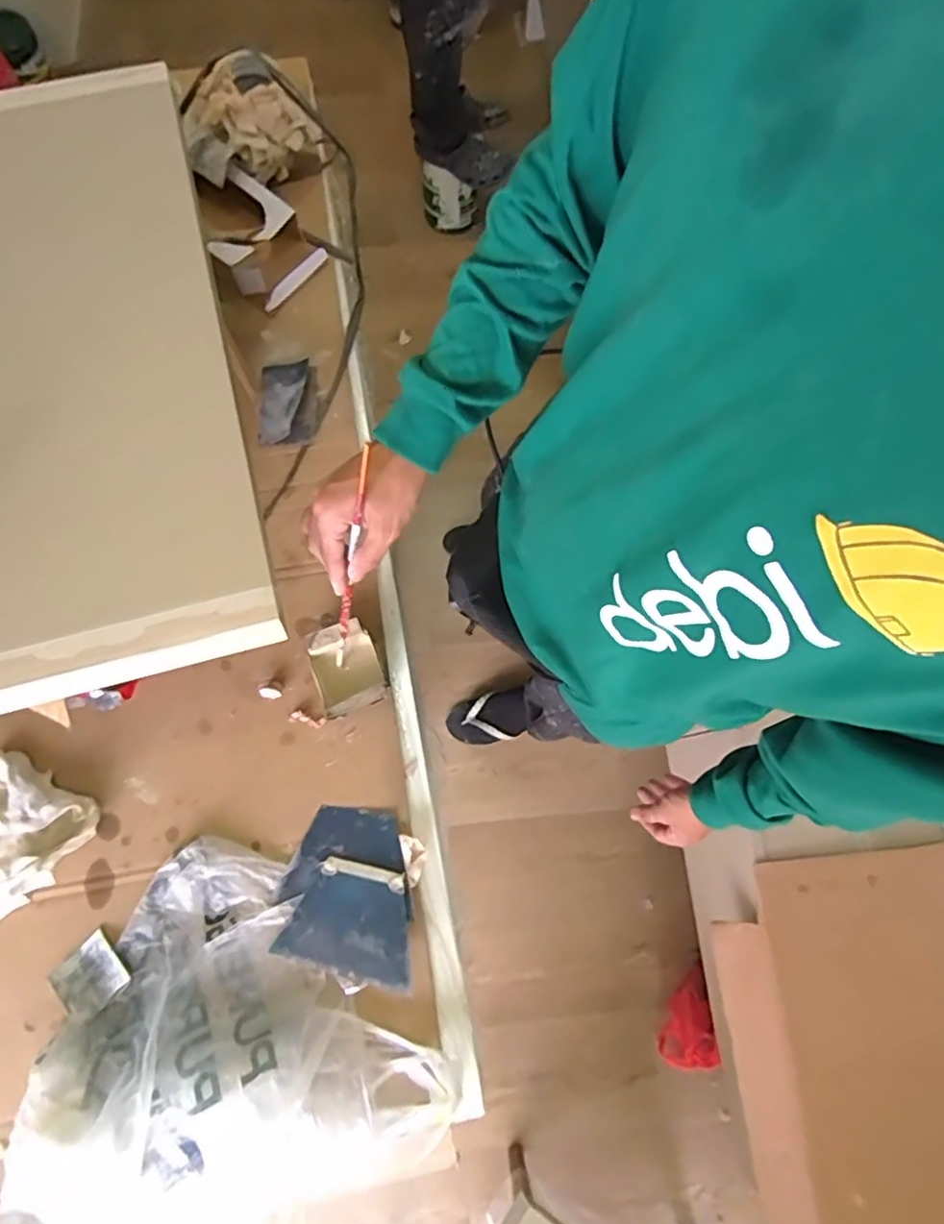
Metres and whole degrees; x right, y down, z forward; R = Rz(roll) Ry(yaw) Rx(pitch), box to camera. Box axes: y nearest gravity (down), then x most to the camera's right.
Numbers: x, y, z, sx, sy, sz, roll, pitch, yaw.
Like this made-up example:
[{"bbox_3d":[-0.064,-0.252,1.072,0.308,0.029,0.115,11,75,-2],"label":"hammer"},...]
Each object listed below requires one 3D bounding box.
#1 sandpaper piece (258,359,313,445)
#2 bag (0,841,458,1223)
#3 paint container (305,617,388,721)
[{"bbox_3d":[-0.231,-0.262,0.762,0.061,0.020,0.112,-3,74,-2],"label":"sandpaper piece"},{"bbox_3d":[-0.221,0.423,0.557,0.350,0.052,0.302,37,76,8],"label":"bag"},{"bbox_3d":[-0.136,0.060,0.670,0.069,0.028,0.097,-21,76,-7],"label":"paint container"}]

